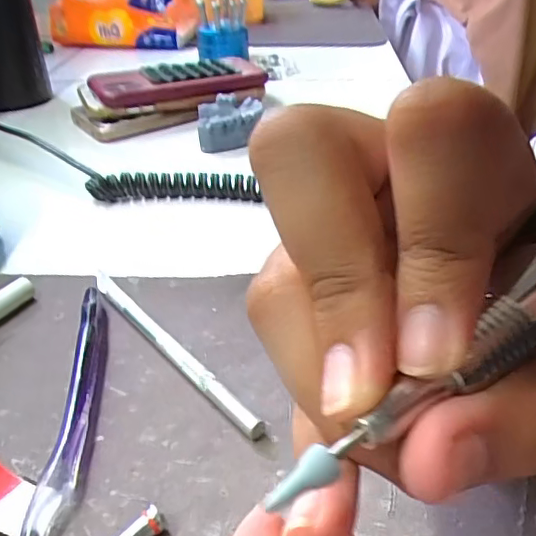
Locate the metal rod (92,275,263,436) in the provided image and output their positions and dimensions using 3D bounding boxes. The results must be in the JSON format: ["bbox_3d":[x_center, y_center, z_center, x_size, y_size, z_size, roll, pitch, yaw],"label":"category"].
[{"bbox_3d":[-0.047,0.033,0.252,0.009,0.008,0.135,-25,41,-31],"label":"metal rod"}]

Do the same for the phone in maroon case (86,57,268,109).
[{"bbox_3d":[-0.079,-0.172,0.520,0.158,0.024,0.062,-14,35,-18],"label":"phone in maroon case"}]

